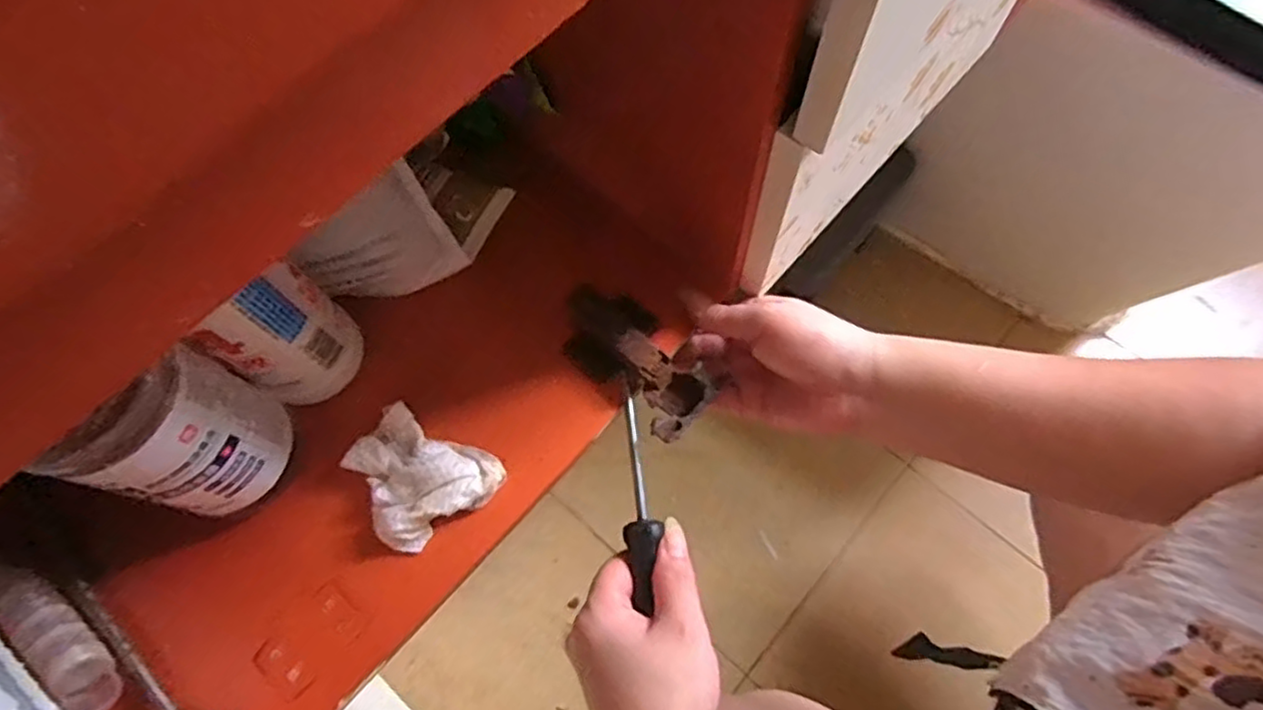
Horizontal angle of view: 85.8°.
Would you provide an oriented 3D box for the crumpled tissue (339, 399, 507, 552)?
[{"bbox_3d":[-0.117,0.068,0.373,0.075,0.034,0.066,36,74,15],"label":"crumpled tissue"}]

